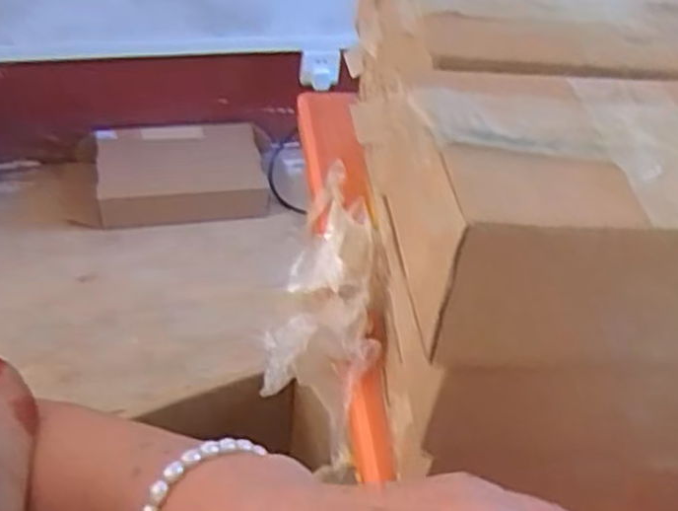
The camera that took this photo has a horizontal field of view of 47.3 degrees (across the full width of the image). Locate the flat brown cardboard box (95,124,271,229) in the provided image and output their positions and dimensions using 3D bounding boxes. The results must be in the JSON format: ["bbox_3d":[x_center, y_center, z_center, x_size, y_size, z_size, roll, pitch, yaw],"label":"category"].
[{"bbox_3d":[-0.347,-0.176,1.719,0.362,0.103,0.259,-6,42,-12],"label":"flat brown cardboard box"}]

